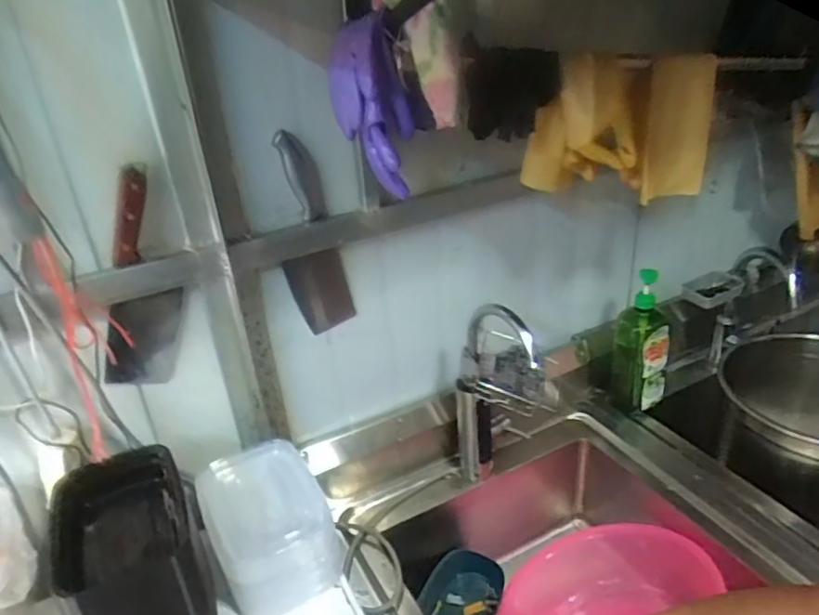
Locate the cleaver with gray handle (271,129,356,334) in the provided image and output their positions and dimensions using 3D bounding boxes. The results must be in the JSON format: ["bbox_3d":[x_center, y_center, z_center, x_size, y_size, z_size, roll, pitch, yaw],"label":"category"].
[{"bbox_3d":[-0.132,-0.095,0.840,0.089,0.292,0.025,-21,32,-27],"label":"cleaver with gray handle"}]

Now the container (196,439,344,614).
[{"bbox_3d":[-0.186,0.295,0.816,0.150,0.120,0.201,-19,31,-24],"label":"container"}]

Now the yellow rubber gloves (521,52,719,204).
[{"bbox_3d":[0.294,-0.220,0.791,0.304,0.192,0.068,-6,46,-19],"label":"yellow rubber gloves"}]

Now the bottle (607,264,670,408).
[{"bbox_3d":[0.434,0.068,1.140,0.099,0.277,0.059,6,29,19],"label":"bottle"}]

